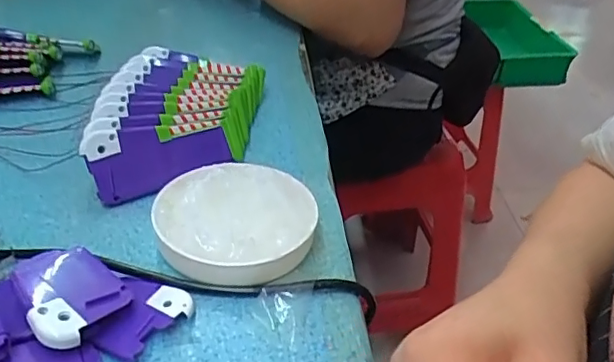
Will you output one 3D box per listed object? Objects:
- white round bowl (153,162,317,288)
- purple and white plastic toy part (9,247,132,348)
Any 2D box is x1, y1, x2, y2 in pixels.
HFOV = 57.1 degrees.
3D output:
[{"bbox_3d":[-0.046,0.027,0.378,0.104,0.034,0.098,3,35,-2],"label":"white round bowl"},{"bbox_3d":[-0.133,0.064,0.317,0.050,0.023,0.068,-25,45,-36],"label":"purple and white plastic toy part"}]

